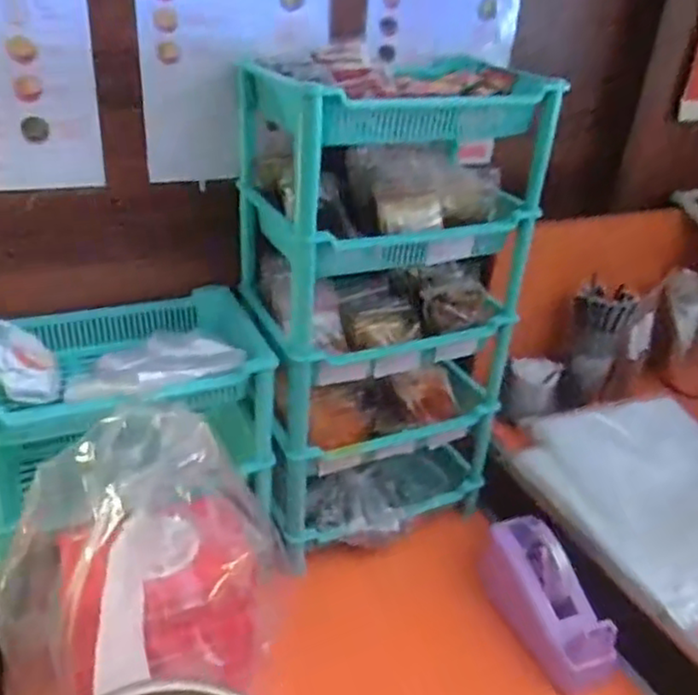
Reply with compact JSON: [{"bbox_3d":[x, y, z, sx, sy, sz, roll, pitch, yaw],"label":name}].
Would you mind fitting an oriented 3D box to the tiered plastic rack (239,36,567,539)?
[{"bbox_3d":[0.041,-0.045,0.856,0.323,0.555,0.207,-8,32,-24],"label":"tiered plastic rack"}]

